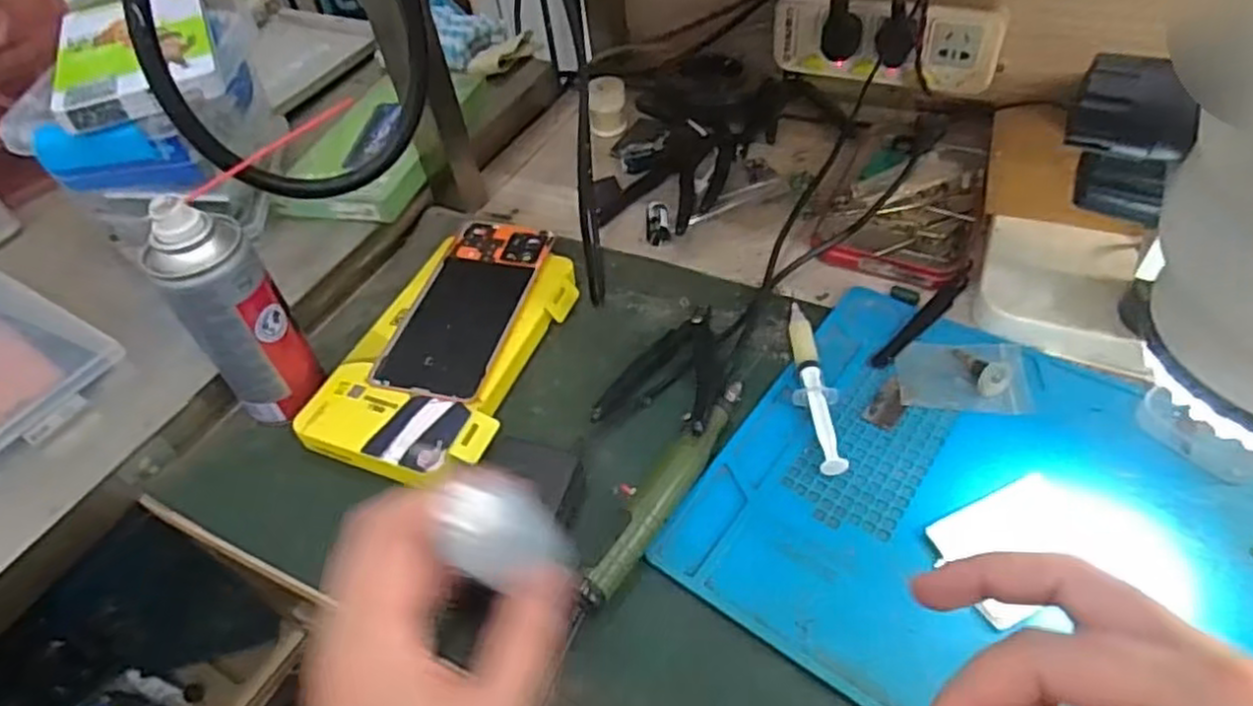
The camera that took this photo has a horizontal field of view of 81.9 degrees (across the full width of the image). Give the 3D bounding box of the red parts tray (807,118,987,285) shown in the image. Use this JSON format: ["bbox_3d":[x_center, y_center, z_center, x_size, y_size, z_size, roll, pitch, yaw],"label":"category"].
[{"bbox_3d":[0.222,-0.134,0.565,0.110,0.018,0.223,14,51,19],"label":"red parts tray"}]

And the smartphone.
[{"bbox_3d":[-0.105,-0.034,0.490,0.073,0.013,0.156,8,50,15],"label":"smartphone"}]

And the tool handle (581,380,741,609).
[{"bbox_3d":[0.025,0.070,0.390,0.017,0.019,0.156,22,55,25],"label":"tool handle"}]

